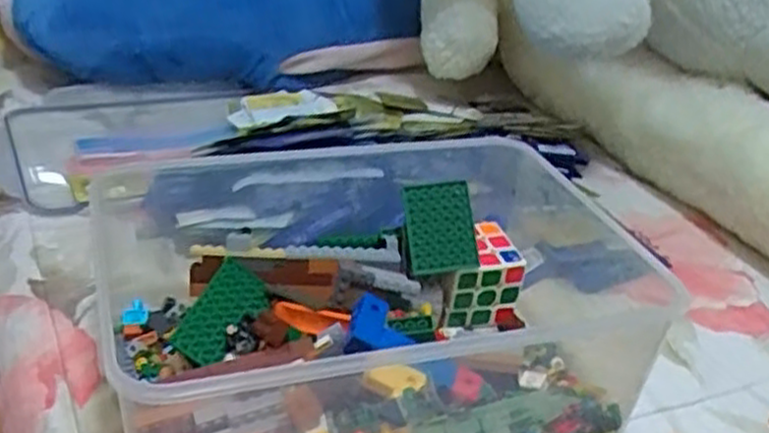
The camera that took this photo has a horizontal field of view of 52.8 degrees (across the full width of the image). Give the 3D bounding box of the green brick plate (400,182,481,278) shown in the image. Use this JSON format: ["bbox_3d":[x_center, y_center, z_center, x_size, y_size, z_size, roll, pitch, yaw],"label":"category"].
[{"bbox_3d":[0.040,0.008,0.549,0.047,0.063,0.010,-8,-9,2],"label":"green brick plate"}]

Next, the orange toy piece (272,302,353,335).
[{"bbox_3d":[-0.047,0.067,0.504,0.048,0.017,0.012,2,31,-1],"label":"orange toy piece"}]

